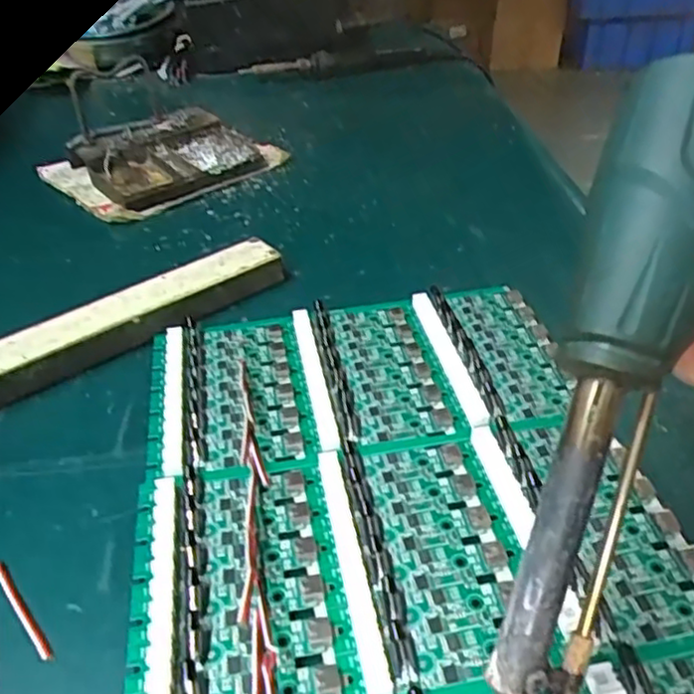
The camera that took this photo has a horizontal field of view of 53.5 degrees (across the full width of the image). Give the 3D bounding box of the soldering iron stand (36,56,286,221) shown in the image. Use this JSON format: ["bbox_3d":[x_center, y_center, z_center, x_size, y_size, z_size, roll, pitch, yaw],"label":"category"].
[{"bbox_3d":[-0.137,-0.143,0.514,0.145,0.034,0.116,-29,44,-28],"label":"soldering iron stand"}]

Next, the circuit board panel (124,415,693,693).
[{"bbox_3d":[0.021,0.069,0.240,0.187,0.007,0.102,-9,38,-6],"label":"circuit board panel"}]

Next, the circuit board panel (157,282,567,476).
[{"bbox_3d":[0.004,0.009,0.319,0.186,0.008,0.099,-8,38,-5],"label":"circuit board panel"}]

